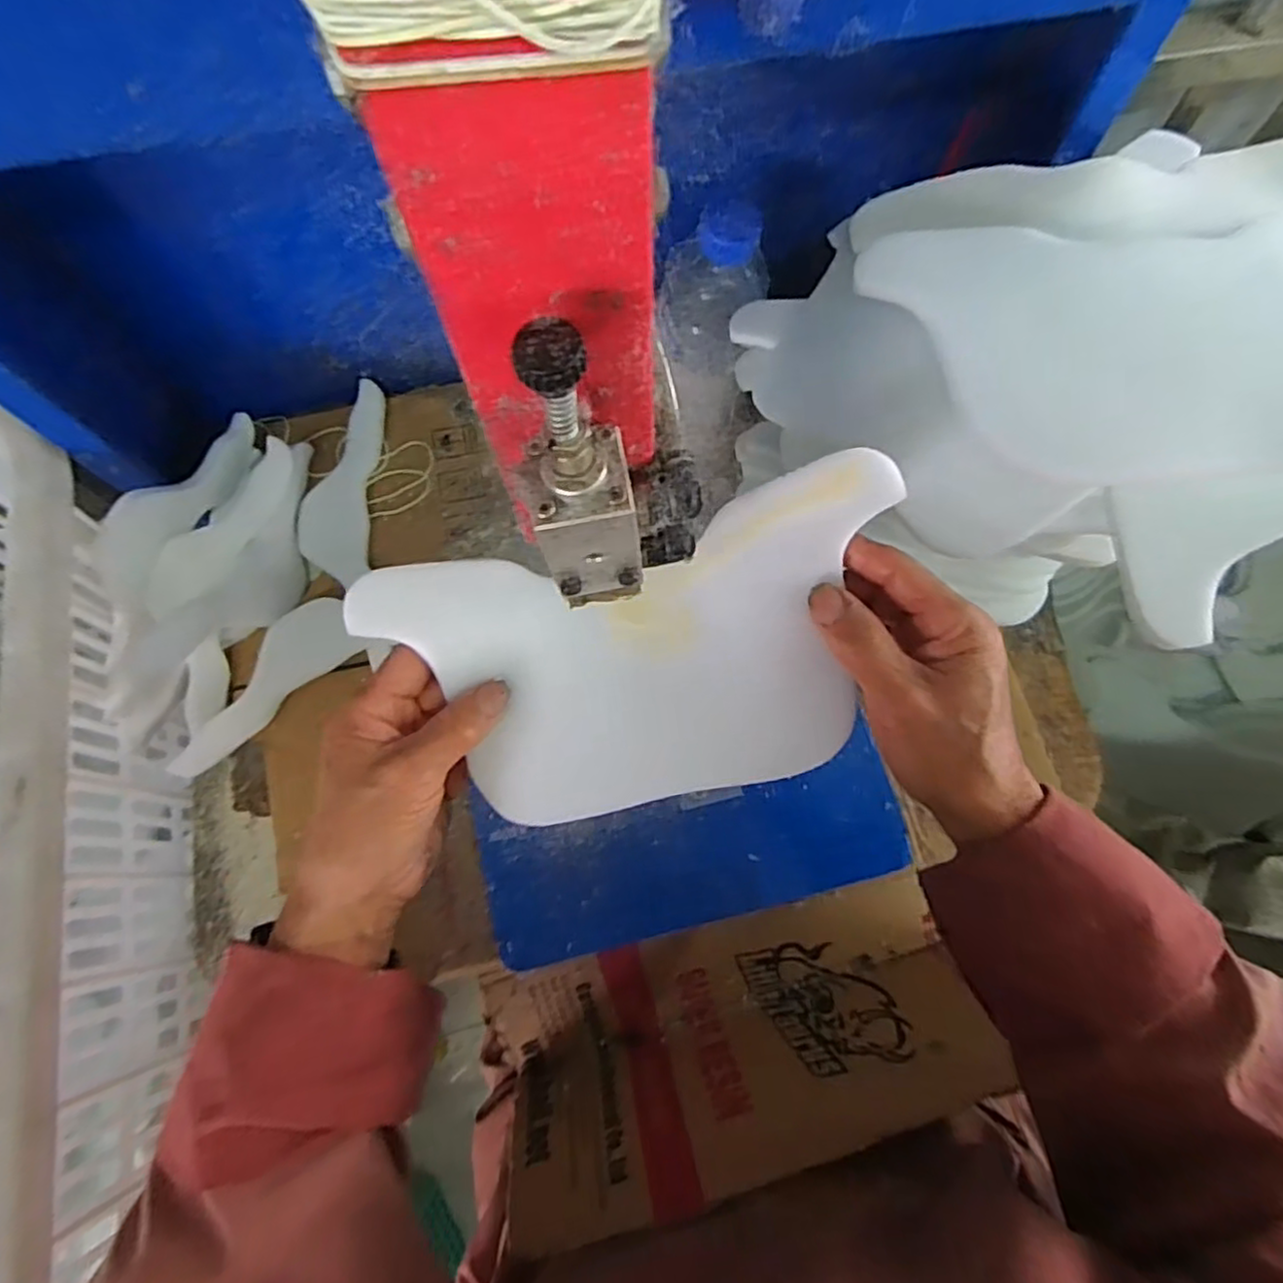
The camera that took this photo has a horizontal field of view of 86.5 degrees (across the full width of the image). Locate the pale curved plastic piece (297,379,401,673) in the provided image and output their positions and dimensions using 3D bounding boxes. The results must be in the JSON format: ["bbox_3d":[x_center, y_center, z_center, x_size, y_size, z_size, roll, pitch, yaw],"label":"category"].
[{"bbox_3d":[-0.255,-0.137,0.583,0.059,0.017,0.180,0,73,0],"label":"pale curved plastic piece"}]

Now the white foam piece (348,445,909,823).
[{"bbox_3d":[0.001,0.010,0.328,0.238,0.026,0.136,-13,97,5],"label":"white foam piece"}]

